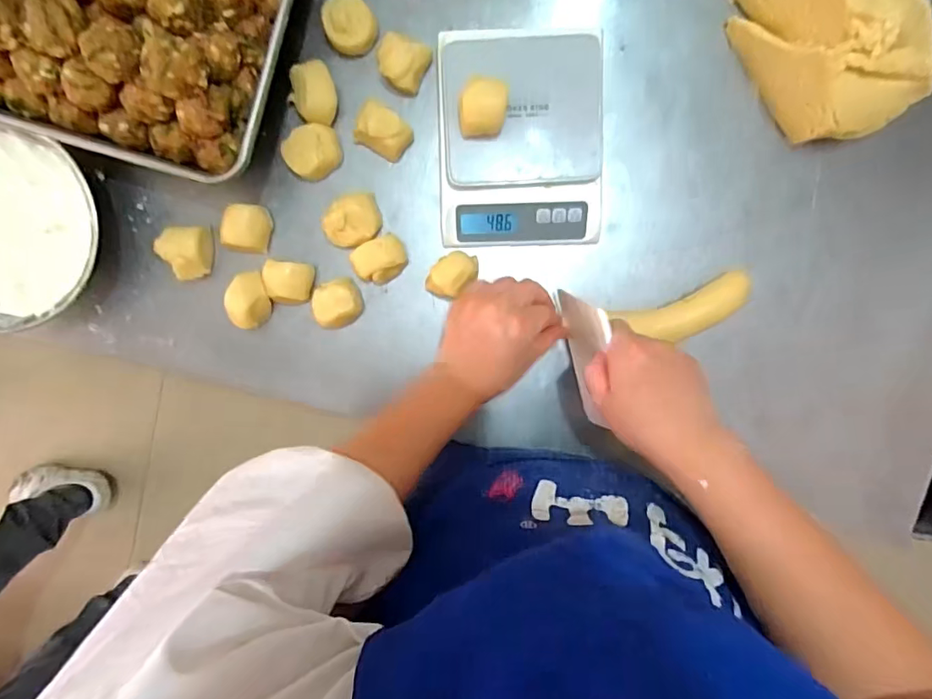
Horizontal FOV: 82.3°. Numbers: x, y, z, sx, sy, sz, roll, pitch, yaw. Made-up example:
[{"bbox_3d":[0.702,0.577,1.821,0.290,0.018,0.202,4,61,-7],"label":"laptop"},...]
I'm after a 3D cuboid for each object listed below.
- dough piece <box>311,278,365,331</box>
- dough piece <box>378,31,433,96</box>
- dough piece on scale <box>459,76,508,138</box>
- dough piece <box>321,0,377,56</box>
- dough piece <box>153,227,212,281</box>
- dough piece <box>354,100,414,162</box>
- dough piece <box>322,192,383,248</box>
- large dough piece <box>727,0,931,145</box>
[{"bbox_3d":[-0.124,-0.044,0.514,0.043,0.032,0.044,0,97,2],"label":"dough piece"},{"bbox_3d":[-0.058,-0.264,0.490,0.039,0.032,0.048,23,97,-1],"label":"dough piece"},{"bbox_3d":[0.015,-0.207,0.459,0.040,0.032,0.040,-3,96,2],"label":"dough piece on scale"},{"bbox_3d":[-0.105,-0.294,0.485,0.044,0.029,0.041,0,97,2],"label":"dough piece"},{"bbox_3d":[-0.271,-0.092,0.508,0.044,0.035,0.049,-1,97,2],"label":"dough piece"},{"bbox_3d":[-0.077,-0.200,0.487,0.050,0.032,0.037,32,96,-2],"label":"dough piece"},{"bbox_3d":[-0.107,-0.122,0.503,0.053,0.028,0.044,-24,95,4],"label":"dough piece"},{"bbox_3d":[0.303,-0.298,0.458,0.118,0.077,0.228,-23,95,4],"label":"large dough piece"}]

